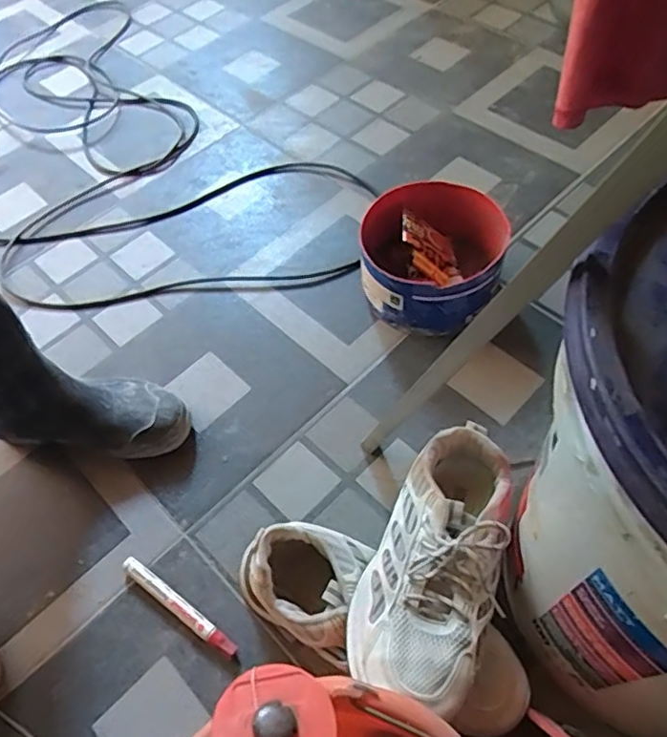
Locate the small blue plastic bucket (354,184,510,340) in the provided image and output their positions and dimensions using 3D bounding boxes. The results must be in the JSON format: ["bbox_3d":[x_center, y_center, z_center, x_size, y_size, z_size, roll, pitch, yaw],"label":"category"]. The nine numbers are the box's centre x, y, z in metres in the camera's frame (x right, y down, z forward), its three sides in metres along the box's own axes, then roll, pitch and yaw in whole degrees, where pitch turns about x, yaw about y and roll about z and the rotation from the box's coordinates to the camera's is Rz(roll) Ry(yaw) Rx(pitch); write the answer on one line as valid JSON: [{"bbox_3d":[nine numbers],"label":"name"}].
[{"bbox_3d":[0.124,-0.137,0.759,0.175,0.103,0.181,4,56,8],"label":"small blue plastic bucket"}]

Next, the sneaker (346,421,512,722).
[{"bbox_3d":[0.093,0.155,0.502,0.103,0.089,0.229,20,60,17],"label":"sneaker"}]

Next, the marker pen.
[{"bbox_3d":[-0.151,0.231,0.573,0.141,0.015,0.017,29,63,23],"label":"marker pen"}]

